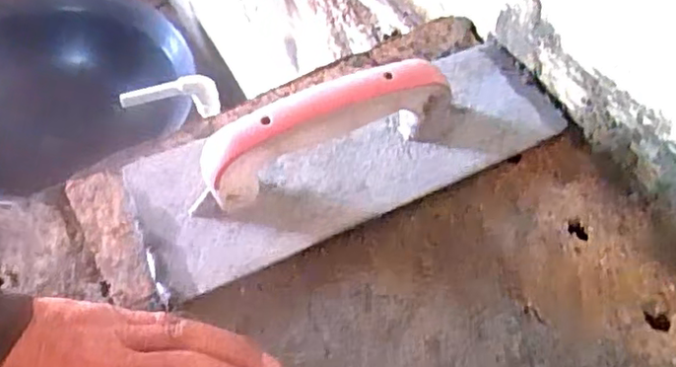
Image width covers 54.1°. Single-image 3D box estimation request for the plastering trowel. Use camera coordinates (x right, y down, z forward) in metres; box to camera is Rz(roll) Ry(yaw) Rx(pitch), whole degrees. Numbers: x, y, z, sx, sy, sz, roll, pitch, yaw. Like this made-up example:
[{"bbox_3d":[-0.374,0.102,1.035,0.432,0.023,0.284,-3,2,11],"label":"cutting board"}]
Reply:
[{"bbox_3d":[0.005,-0.037,0.413,0.280,0.068,0.111,-22,57,-13],"label":"plastering trowel"}]

